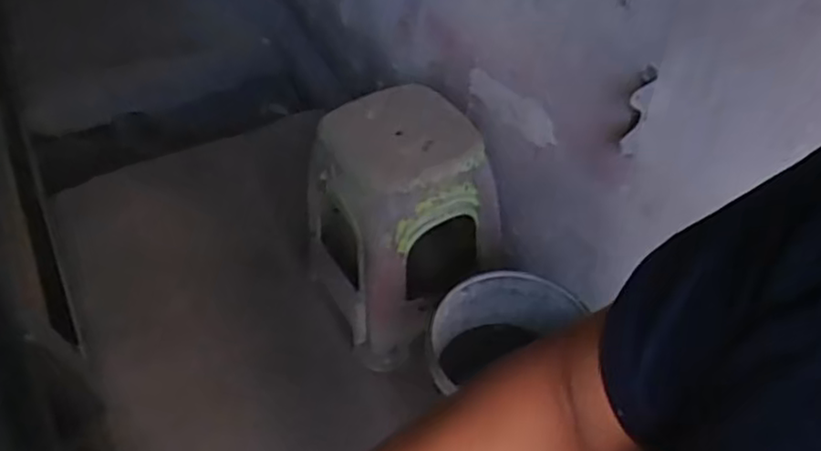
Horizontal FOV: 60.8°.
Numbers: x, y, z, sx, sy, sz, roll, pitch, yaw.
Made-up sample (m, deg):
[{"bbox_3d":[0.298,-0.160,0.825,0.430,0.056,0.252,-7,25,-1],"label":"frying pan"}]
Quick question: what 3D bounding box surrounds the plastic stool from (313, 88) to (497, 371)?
[{"bbox_3d":[-0.007,0.000,1.660,0.377,0.512,0.396,-18,50,-22],"label":"plastic stool"}]

